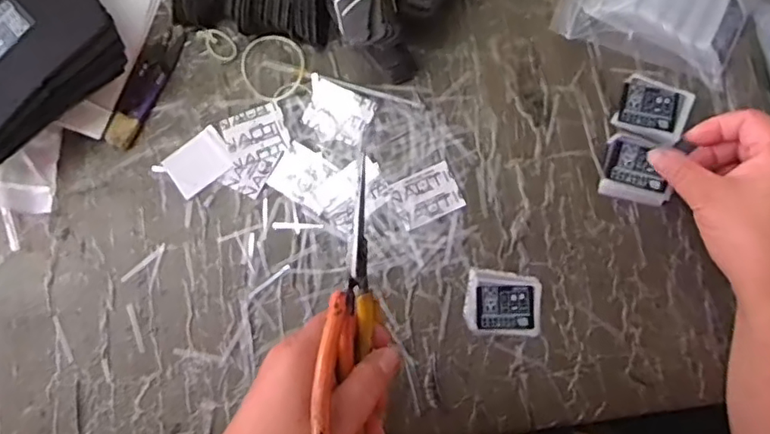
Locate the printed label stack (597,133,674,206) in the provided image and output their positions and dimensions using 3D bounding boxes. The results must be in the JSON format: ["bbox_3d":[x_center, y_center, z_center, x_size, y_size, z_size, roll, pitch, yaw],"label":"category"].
[{"bbox_3d":[0.181,-0.035,0.429,0.044,0.017,0.045,13,77,5],"label":"printed label stack"}]

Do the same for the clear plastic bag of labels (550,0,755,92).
[{"bbox_3d":[0.198,-0.157,0.437,0.134,0.030,0.089,18,84,4],"label":"clear plastic bag of labels"}]

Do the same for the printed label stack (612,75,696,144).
[{"bbox_3d":[0.194,-0.076,0.434,0.048,0.011,0.045,20,85,4],"label":"printed label stack"}]

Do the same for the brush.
[{"bbox_3d":[-0.182,-0.101,0.453,0.023,0.006,0.103,22,85,4],"label":"brush"}]

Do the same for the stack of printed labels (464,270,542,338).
[{"bbox_3d":[0.084,0.061,0.424,0.052,0.004,0.044,5,84,2],"label":"stack of printed labels"}]

